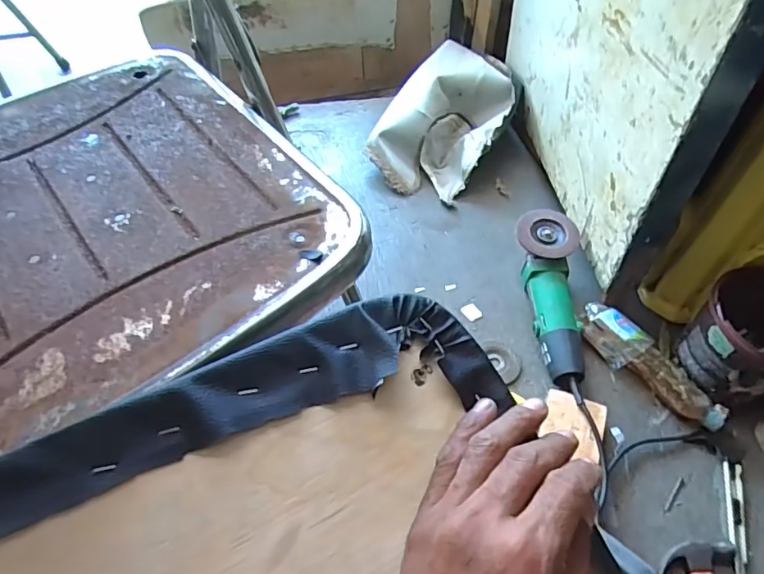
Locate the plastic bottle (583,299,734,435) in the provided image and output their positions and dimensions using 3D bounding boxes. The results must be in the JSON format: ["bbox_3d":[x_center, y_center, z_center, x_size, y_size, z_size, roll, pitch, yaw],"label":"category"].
[{"bbox_3d":[0.389,0.113,0.750,0.057,0.059,0.230,-33,60,-22],"label":"plastic bottle"}]

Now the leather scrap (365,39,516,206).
[{"bbox_3d":[0.135,-0.344,1.047,0.233,0.139,0.344,28,58,19],"label":"leather scrap"}]

